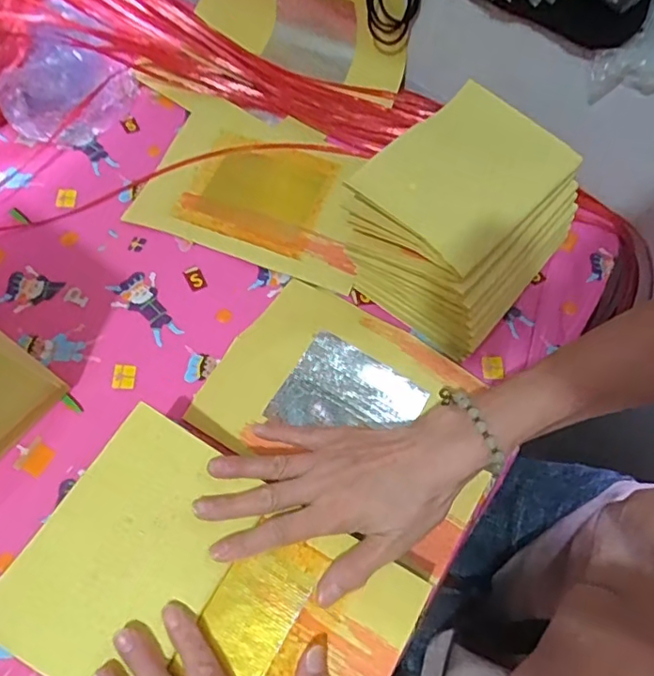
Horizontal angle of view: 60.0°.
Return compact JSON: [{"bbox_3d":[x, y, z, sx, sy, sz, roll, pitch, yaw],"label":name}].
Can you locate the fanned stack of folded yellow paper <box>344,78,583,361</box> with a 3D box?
[{"bbox_3d":[0.115,-0.097,0.473,0.135,0.125,0.158,40,69,16],"label":"fanned stack of folded yellow paper"}]

